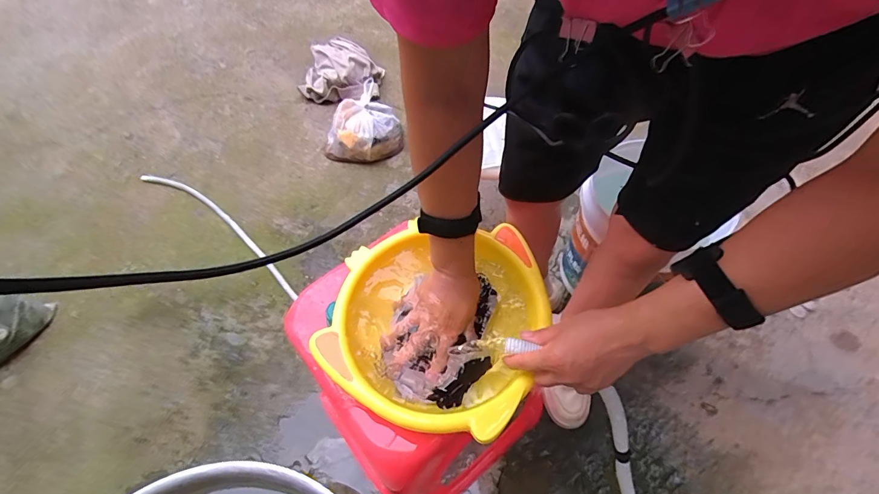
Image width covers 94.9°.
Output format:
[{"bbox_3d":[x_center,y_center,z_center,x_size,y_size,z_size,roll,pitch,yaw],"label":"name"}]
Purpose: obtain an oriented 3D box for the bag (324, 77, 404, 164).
[{"bbox_3d":[-0.276,-0.422,1.385,0.268,0.112,0.253,-14,57,-8],"label":"bag"}]

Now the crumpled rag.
[{"bbox_3d":[-0.374,-0.672,1.555,0.308,0.103,0.343,3,56,3],"label":"crumpled rag"}]

